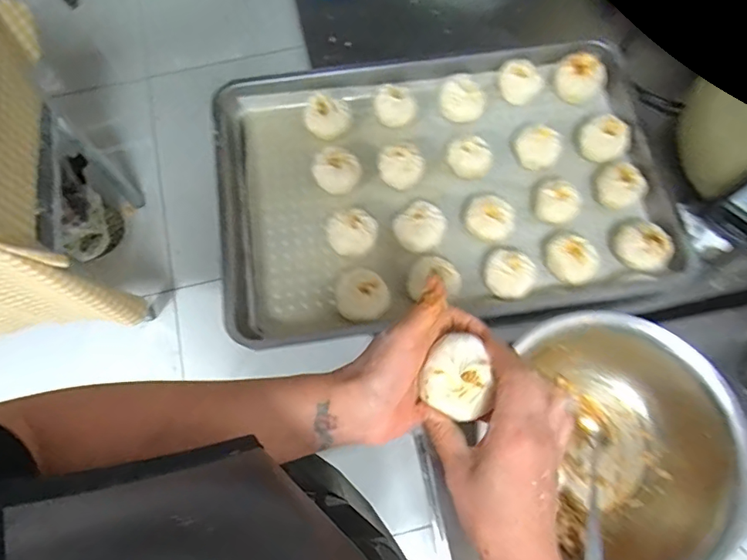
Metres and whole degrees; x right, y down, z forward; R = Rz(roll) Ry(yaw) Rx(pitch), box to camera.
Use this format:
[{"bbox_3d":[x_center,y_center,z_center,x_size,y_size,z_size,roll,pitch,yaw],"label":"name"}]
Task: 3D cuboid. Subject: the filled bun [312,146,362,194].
[{"bbox_3d":[-0.050,-0.150,0.675,0.064,0.045,0.062,0,72,1],"label":"filled bun"}]

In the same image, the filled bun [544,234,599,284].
[{"bbox_3d":[0.251,-0.028,0.627,0.056,0.027,0.060,0,72,1],"label":"filled bun"}]

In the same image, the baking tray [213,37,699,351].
[{"bbox_3d":[0.090,-0.128,0.674,0.576,0.060,0.388,-10,72,-2],"label":"baking tray"}]

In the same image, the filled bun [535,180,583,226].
[{"bbox_3d":[0.241,-0.102,0.649,0.055,0.034,0.049,31,75,10],"label":"filled bun"}]

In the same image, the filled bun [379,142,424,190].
[{"bbox_3d":[0.038,-0.152,0.671,0.057,0.041,0.053,0,72,1],"label":"filled bun"}]

